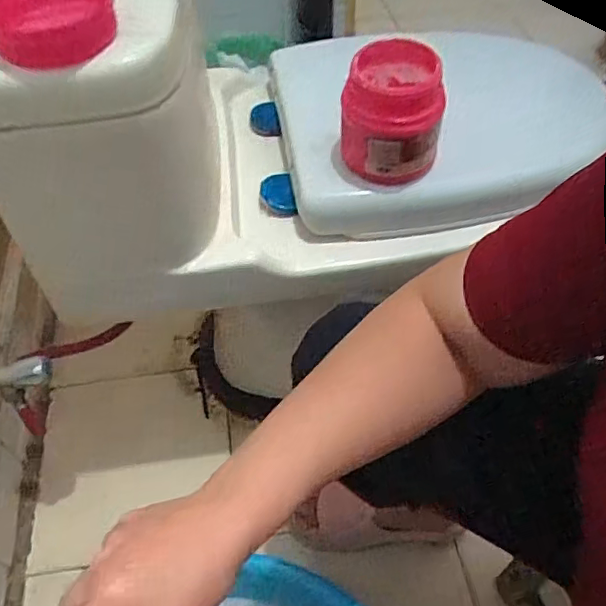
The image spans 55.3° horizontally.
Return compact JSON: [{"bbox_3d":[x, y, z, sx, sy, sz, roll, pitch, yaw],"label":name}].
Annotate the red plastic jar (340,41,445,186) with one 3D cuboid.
[{"bbox_3d":[0.091,-0.189,0.583,0.100,0.107,0.087,-2,52,1],"label":"red plastic jar"}]

